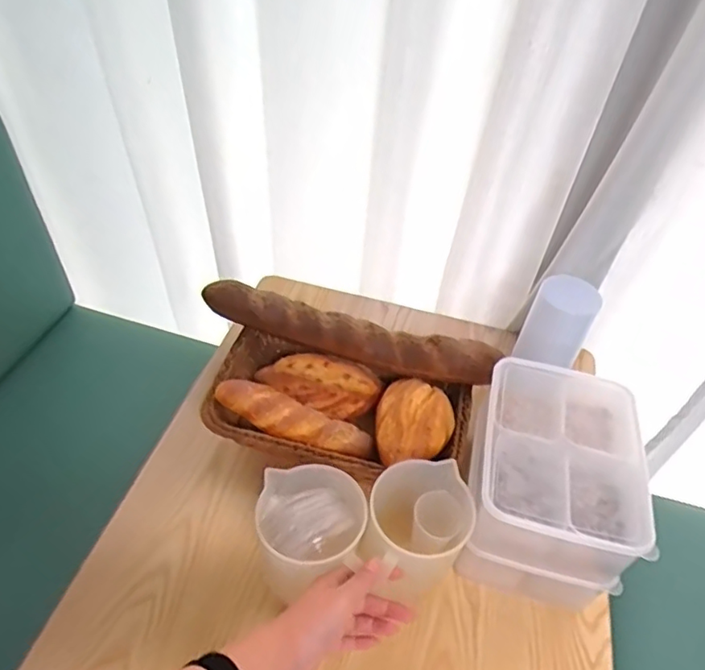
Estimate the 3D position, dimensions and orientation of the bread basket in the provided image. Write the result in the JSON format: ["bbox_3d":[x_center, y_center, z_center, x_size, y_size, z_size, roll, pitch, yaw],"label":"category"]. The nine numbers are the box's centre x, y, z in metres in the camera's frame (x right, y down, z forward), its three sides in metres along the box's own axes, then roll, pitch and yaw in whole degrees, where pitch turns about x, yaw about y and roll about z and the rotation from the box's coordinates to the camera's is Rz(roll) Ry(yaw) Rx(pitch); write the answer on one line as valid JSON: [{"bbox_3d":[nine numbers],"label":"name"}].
[{"bbox_3d":[-0.020,0.096,0.813,0.356,0.115,0.212,19,47,12],"label":"bread basket"}]

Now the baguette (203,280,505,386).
[{"bbox_3d":[-0.015,-0.002,0.861,0.447,0.053,0.059,13,46,6],"label":"baguette"}]

